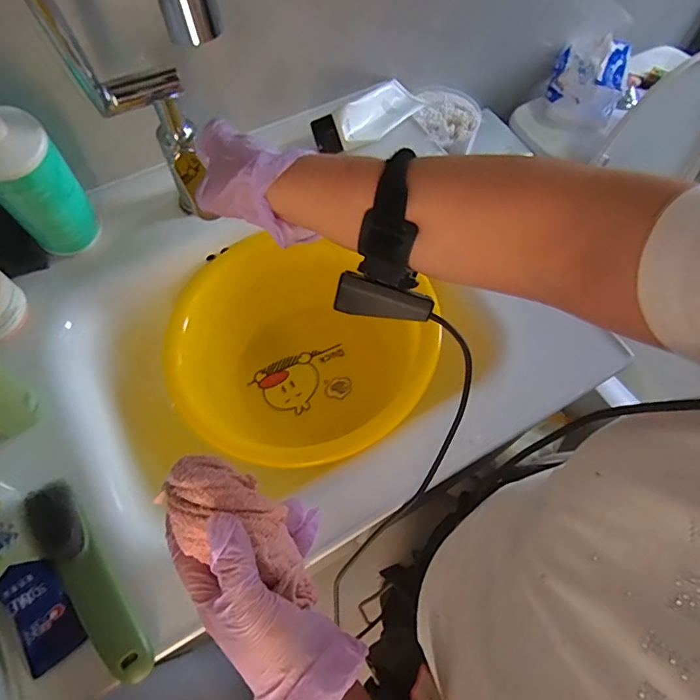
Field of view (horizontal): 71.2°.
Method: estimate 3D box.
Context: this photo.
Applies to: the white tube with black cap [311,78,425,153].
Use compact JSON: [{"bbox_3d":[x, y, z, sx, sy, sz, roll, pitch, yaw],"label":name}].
[{"bbox_3d":[0.027,-0.296,0.615,0.059,0.052,0.167,38,68,17],"label":"white tube with black cap"}]

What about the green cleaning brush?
[{"bbox_3d":[-0.203,0.176,0.377,0.036,0.025,0.162,-34,69,-18],"label":"green cleaning brush"}]

